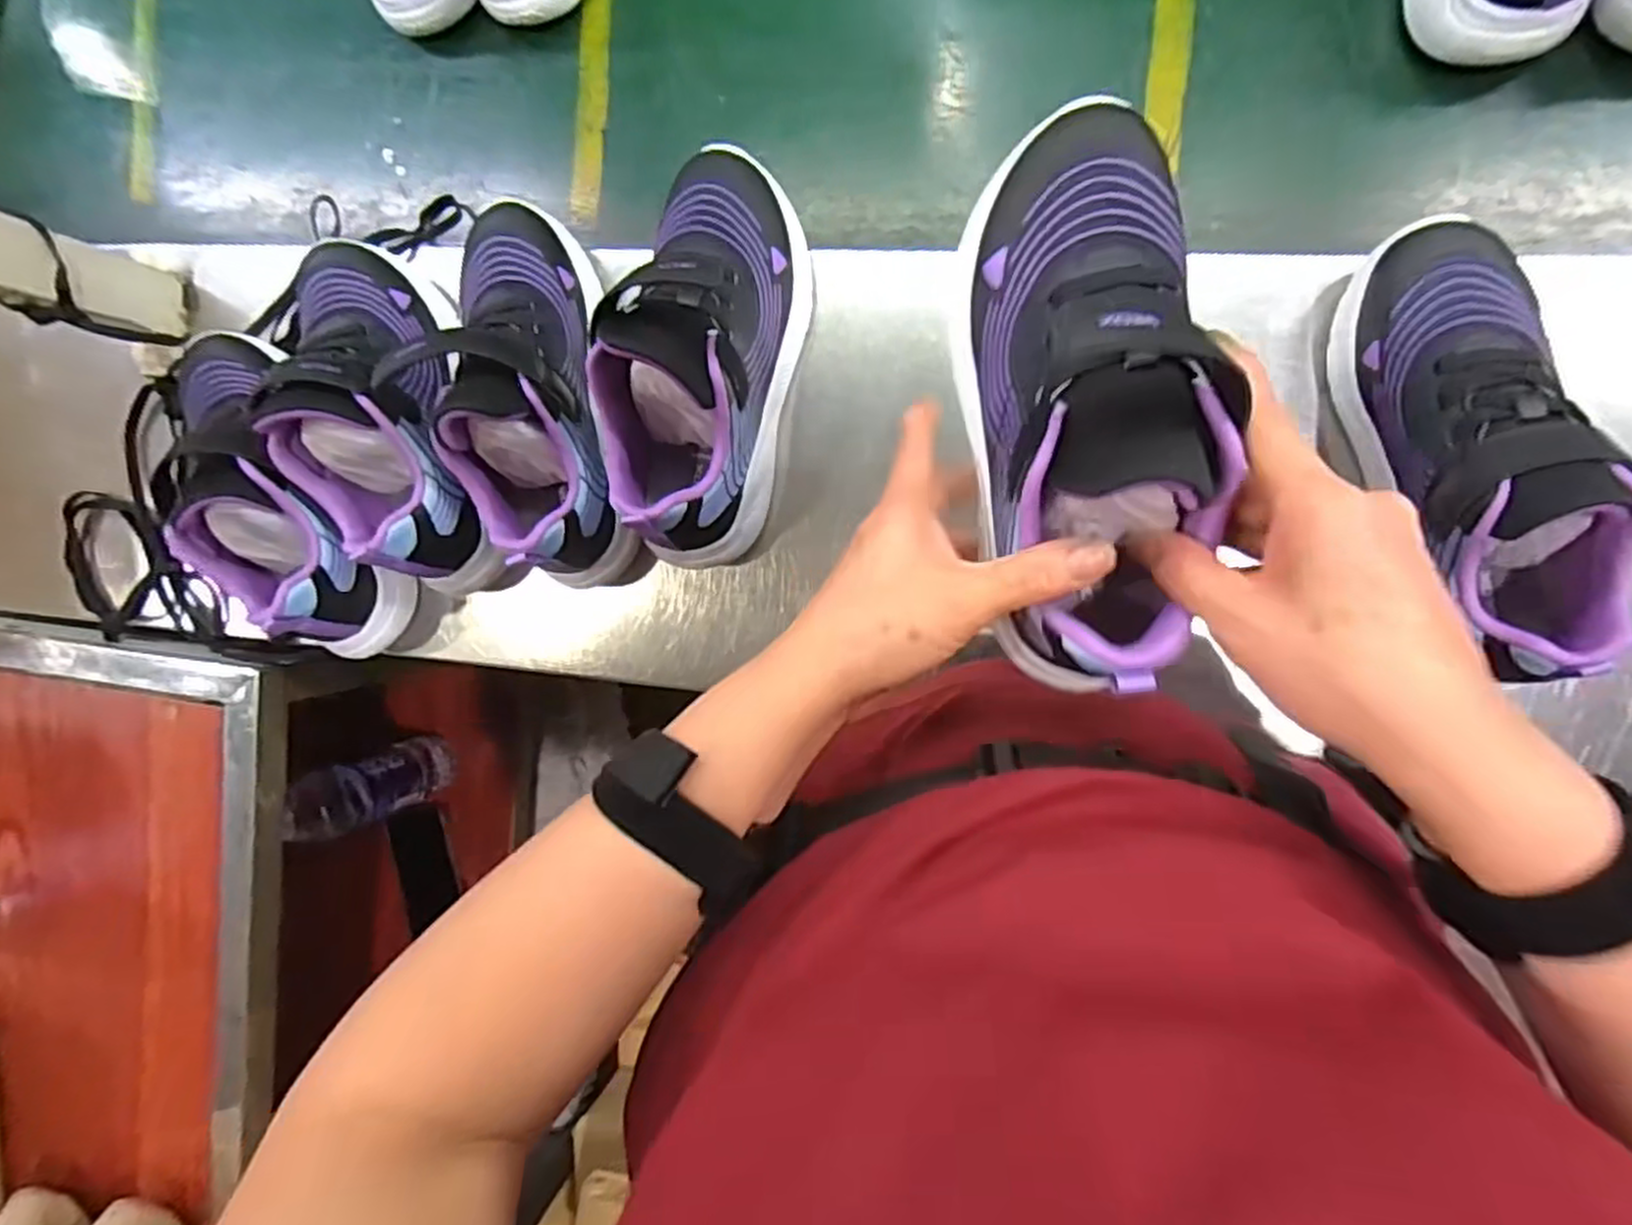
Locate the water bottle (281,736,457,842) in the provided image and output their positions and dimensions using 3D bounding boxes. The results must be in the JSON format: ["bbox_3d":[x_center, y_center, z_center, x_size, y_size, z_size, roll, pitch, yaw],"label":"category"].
[{"bbox_3d":[-0.436,0.173,0.770,0.060,0.203,0.067,-19,92,11],"label":"water bottle"}]

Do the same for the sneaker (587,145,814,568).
[{"bbox_3d":[-0.059,-0.138,0.408,0.081,0.097,0.217,10,97,9],"label":"sneaker"}]

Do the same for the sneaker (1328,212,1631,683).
[{"bbox_3d":[0.304,-0.078,0.367,0.067,0.112,0.205,-9,94,10],"label":"sneaker"}]

